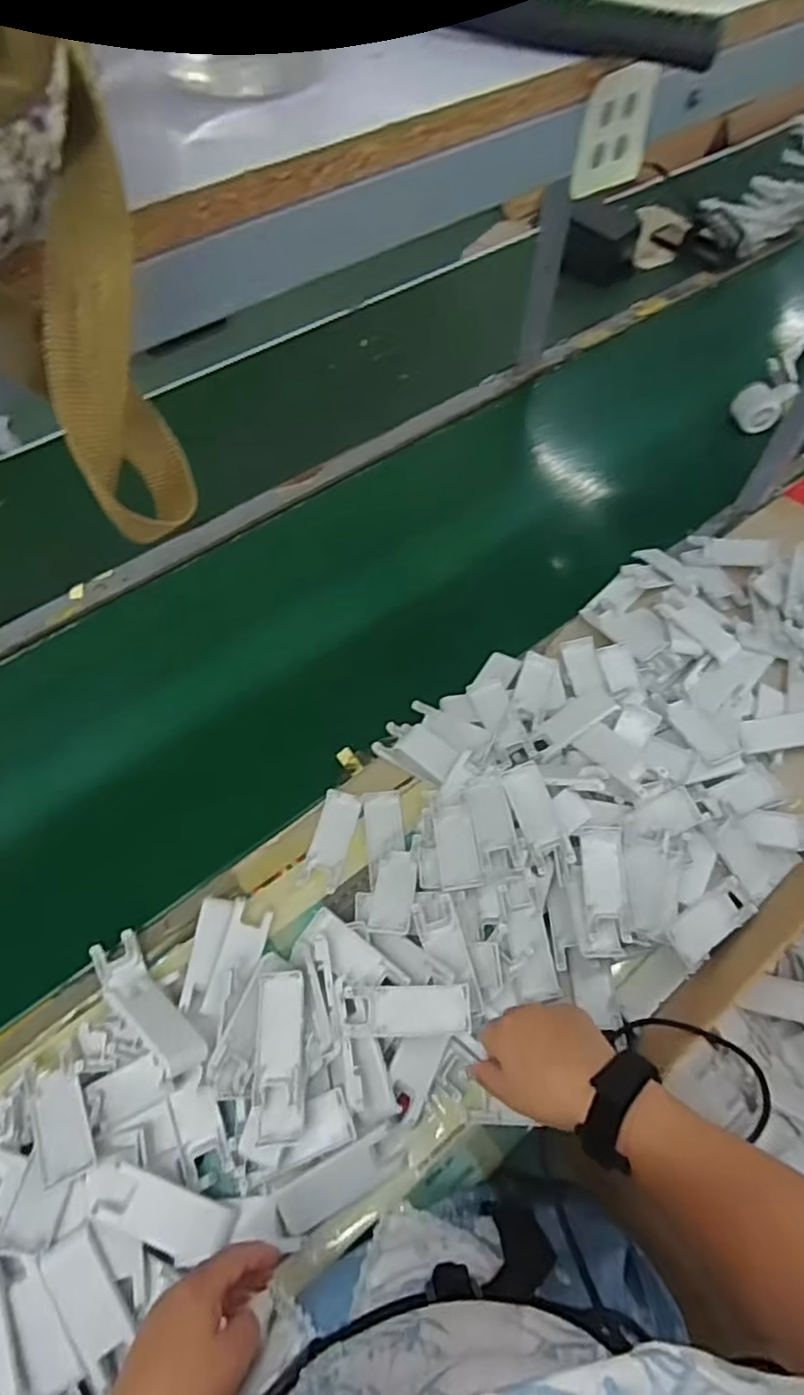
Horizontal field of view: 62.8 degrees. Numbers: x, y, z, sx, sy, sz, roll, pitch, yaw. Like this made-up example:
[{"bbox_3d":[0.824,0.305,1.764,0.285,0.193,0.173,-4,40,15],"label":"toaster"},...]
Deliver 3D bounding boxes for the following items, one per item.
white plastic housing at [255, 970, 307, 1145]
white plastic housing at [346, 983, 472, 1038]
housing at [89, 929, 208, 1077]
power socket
[{"bbox_3d":[-0.101,0.298,0.553,0.041,0.021,0.124,-3,60,-3],"label":"white plastic housing"},{"bbox_3d":[0.005,0.263,0.555,0.105,0.009,0.038,-4,64,6],"label":"white plastic housing"},{"bbox_3d":[-0.222,0.266,0.576,0.150,0.024,0.043,29,62,36],"label":"housing"},{"bbox_3d":[0.111,-0.291,0.339,0.051,0.048,0.007,-34,66,-19],"label":"power socket"}]

